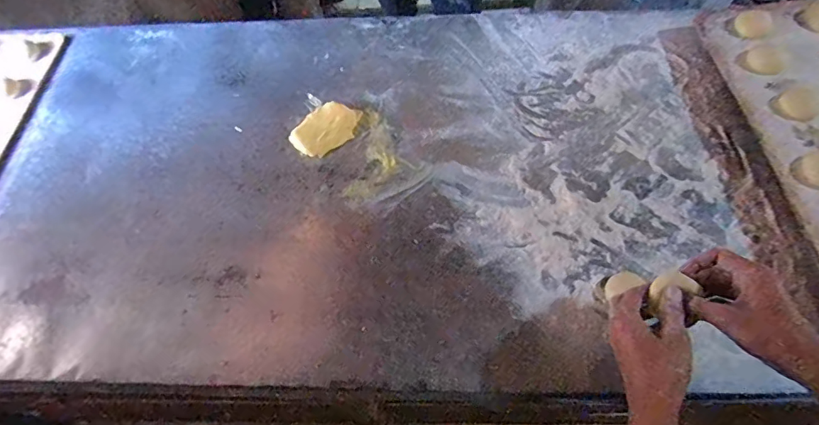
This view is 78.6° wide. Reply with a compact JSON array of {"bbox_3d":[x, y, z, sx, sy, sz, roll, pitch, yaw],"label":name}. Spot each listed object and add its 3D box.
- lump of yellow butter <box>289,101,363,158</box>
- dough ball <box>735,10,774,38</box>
[{"bbox_3d":[-0.125,-0.127,0.748,0.076,0.023,0.097,35,68,21],"label":"lump of yellow butter"},{"bbox_3d":[0.520,-0.285,0.753,0.048,0.018,0.045,-1,60,3],"label":"dough ball"}]

